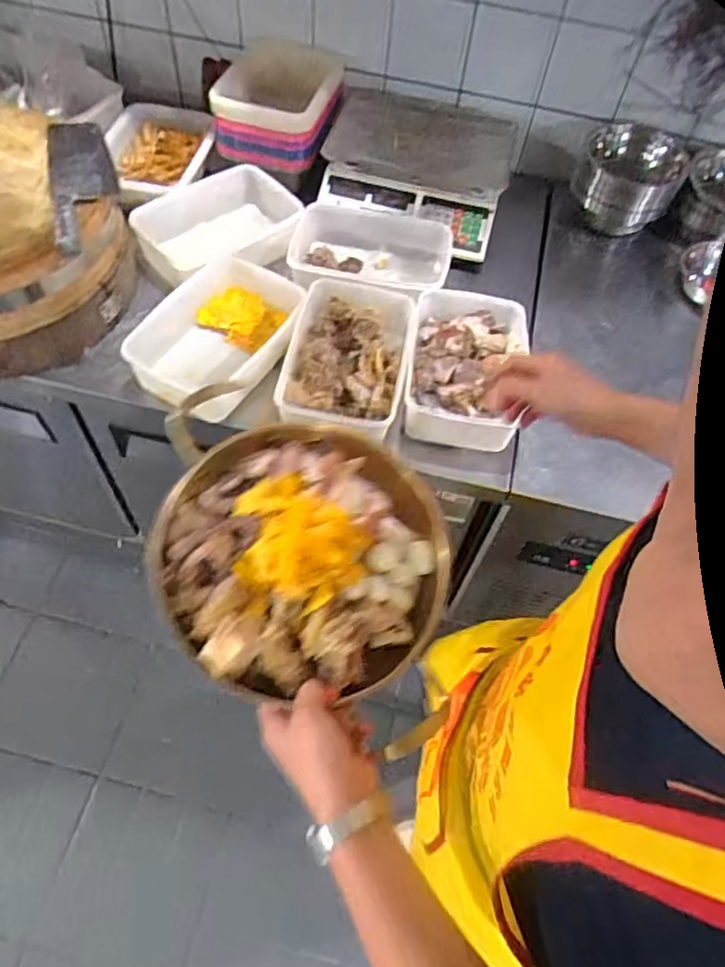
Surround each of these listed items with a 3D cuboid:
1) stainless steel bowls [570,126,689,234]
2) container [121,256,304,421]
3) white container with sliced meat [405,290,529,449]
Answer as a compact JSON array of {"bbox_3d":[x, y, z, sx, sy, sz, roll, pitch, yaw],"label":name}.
[{"bbox_3d":[0.491,-0.564,1.166,0.178,0.110,0.166,1,62,-2],"label":"stainless steel bowls"},{"bbox_3d":[-0.219,-0.224,0.960,0.185,0.090,0.264,26,64,11],"label":"container"},{"bbox_3d":[0.156,-0.181,0.955,0.168,0.063,0.256,11,62,3],"label":"white container with sliced meat"}]

